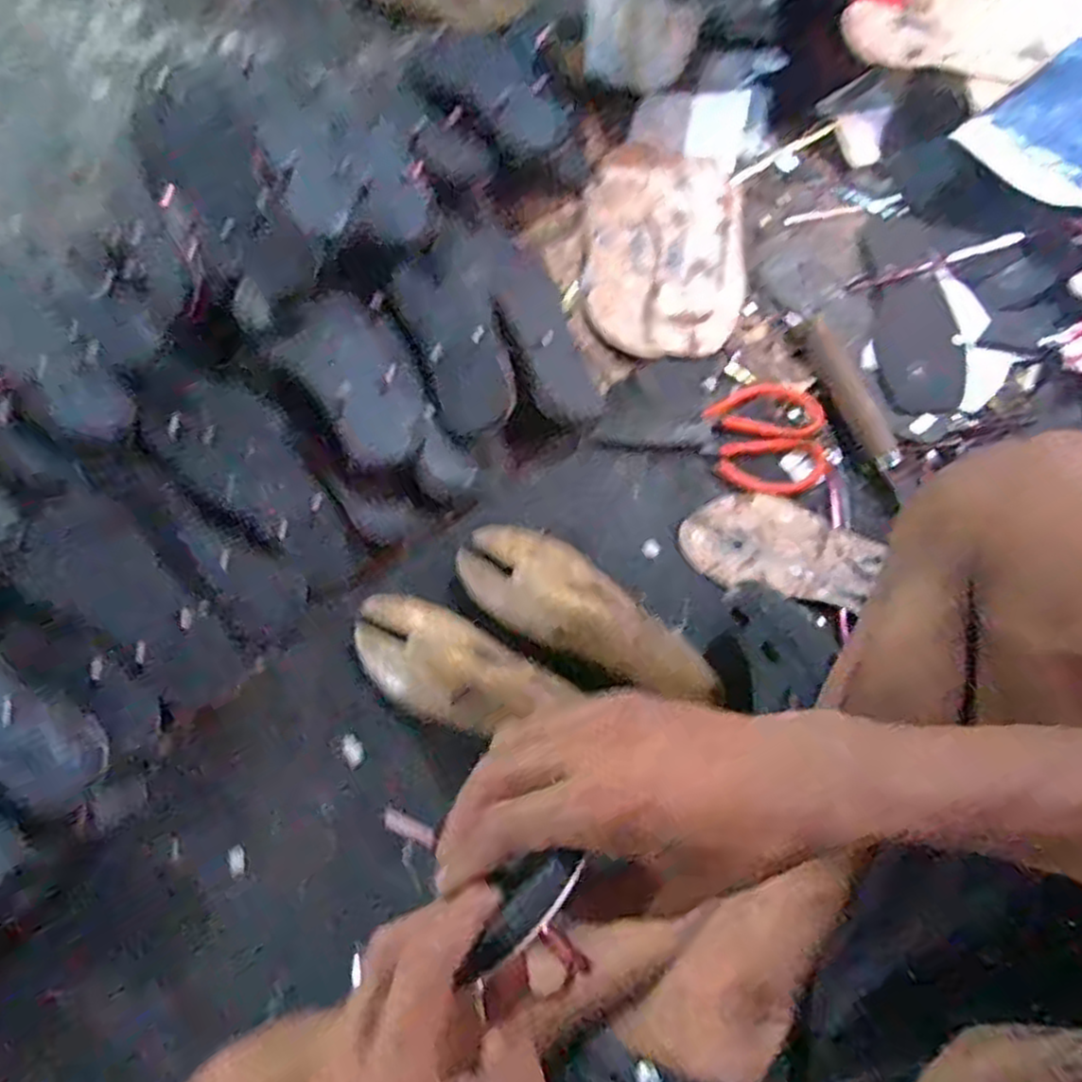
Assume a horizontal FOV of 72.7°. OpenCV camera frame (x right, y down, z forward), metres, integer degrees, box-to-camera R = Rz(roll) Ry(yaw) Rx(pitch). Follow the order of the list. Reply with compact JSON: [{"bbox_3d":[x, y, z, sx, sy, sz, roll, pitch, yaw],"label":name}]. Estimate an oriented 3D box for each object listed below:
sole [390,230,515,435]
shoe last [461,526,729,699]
[{"bbox_3d":[-0.078,-0.188,0.669,0.078,0.017,0.175,-17,87,-4],"label":"sole"},{"bbox_3d":[0.035,0.056,0.592,0.238,0.069,0.082,30,73,25],"label":"shoe last"}]

